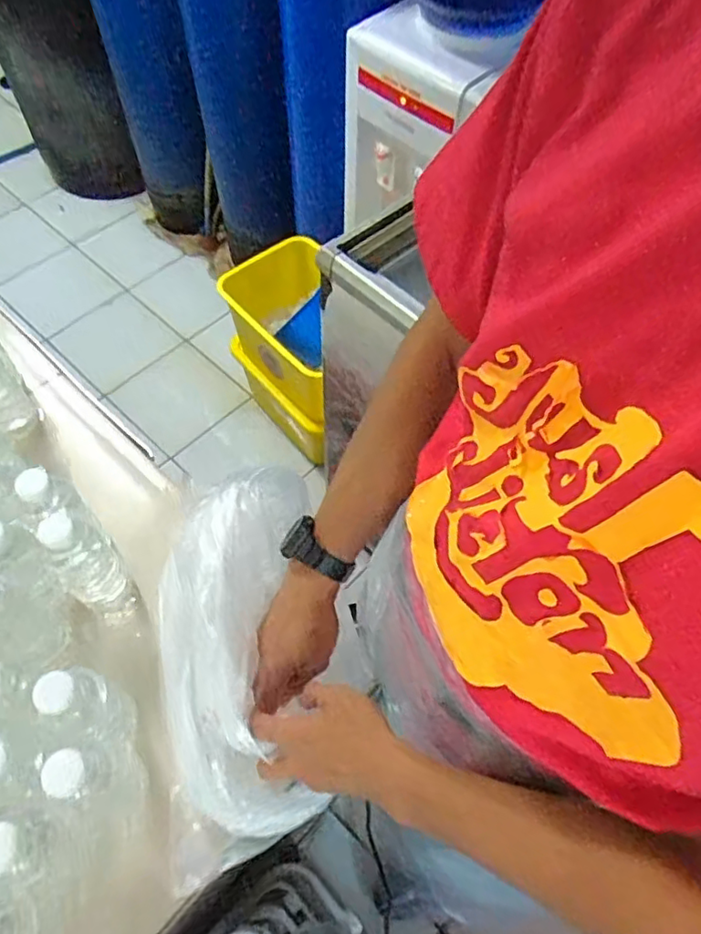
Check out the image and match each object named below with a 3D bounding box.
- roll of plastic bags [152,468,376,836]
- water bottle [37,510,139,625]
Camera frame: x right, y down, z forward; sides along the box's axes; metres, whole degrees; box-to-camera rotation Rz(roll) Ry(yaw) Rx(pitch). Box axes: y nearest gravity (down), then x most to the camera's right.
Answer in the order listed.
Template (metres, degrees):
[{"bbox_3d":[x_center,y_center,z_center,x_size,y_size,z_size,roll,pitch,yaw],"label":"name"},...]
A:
[{"bbox_3d":[-0.114,0.164,0.579,0.145,0.110,0.325,-2,71,-5],"label":"roll of plastic bags"},{"bbox_3d":[-0.270,0.104,0.632,0.057,0.192,0.058,2,60,-3],"label":"water bottle"}]

